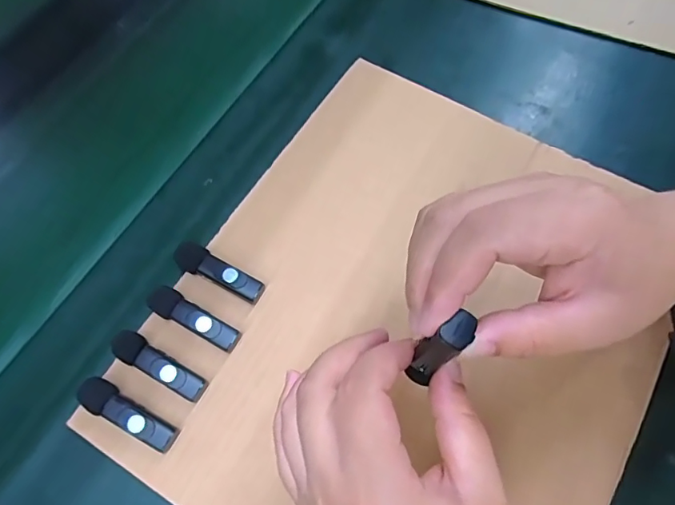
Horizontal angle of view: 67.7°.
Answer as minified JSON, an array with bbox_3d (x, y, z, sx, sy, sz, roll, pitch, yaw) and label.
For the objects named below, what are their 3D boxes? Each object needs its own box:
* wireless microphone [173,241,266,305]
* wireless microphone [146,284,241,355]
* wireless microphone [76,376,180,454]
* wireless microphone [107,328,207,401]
[{"bbox_3d":[-0.080,0.013,0.340,0.066,0.014,0.019,24,68,10],"label":"wireless microphone"},{"bbox_3d":[-0.093,0.042,0.327,0.064,0.014,0.018,25,68,10],"label":"wireless microphone"},{"bbox_3d":[-0.126,0.097,0.303,0.065,0.016,0.019,25,68,10],"label":"wireless microphone"},{"bbox_3d":[-0.111,0.070,0.314,0.065,0.014,0.018,27,69,11],"label":"wireless microphone"}]

